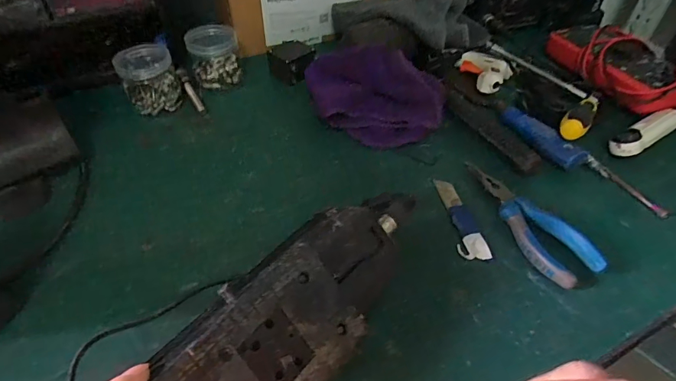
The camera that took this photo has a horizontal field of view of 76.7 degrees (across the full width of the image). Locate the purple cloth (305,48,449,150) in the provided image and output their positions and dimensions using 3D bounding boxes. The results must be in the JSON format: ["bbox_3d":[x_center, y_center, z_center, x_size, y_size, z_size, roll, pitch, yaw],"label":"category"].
[{"bbox_3d":[0.037,-0.109,0.492,0.165,0.057,0.105,18,50,15],"label":"purple cloth"}]

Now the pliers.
[{"bbox_3d":[0.178,0.023,0.405,0.050,0.018,0.150,-16,49,-15],"label":"pliers"}]

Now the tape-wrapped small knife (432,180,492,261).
[{"bbox_3d":[0.116,0.025,0.409,0.027,0.005,0.098,-8,48,-8],"label":"tape-wrapped small knife"}]

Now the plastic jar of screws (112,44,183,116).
[{"bbox_3d":[-0.226,-0.133,0.515,0.061,0.065,0.051,-20,50,-18],"label":"plastic jar of screws"}]

